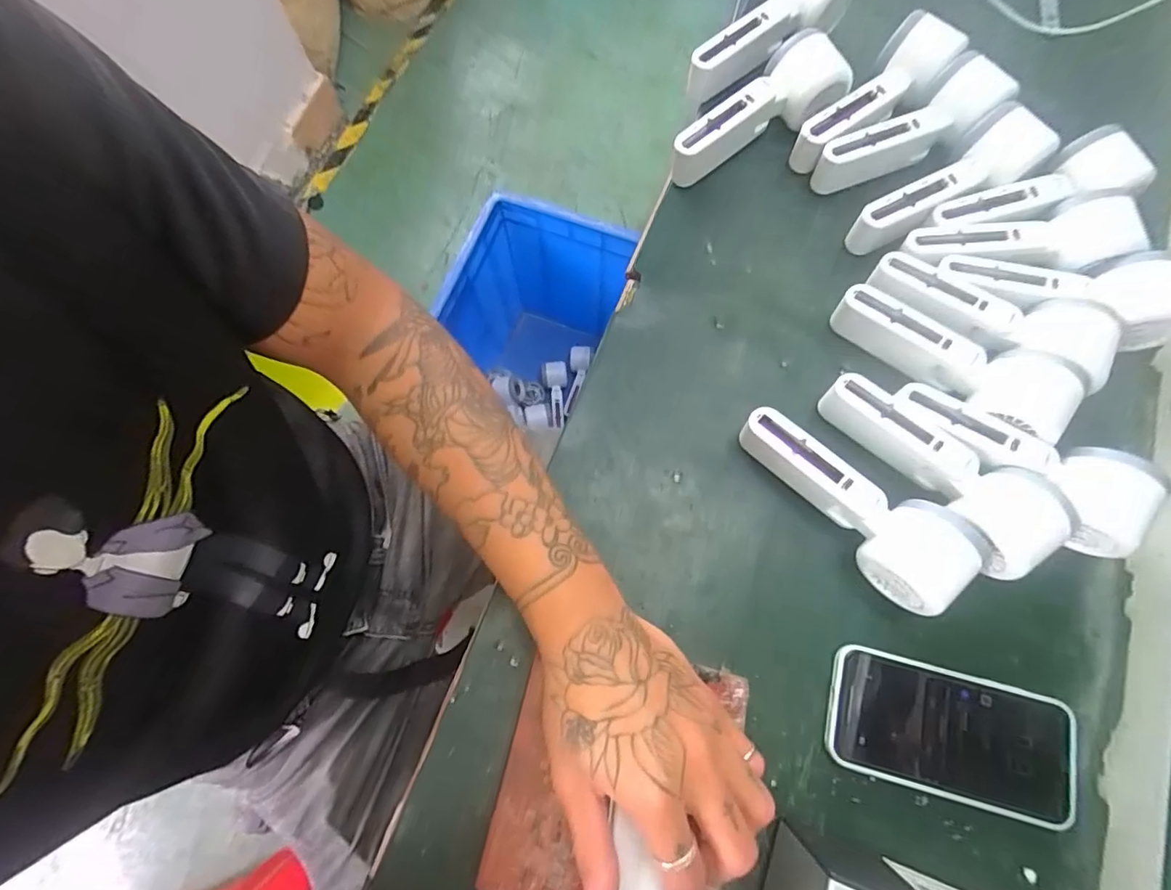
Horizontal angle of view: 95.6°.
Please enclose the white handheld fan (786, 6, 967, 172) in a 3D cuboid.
[{"bbox_3d":[0.246,-0.288,0.450,0.053,0.054,0.156,43,78,11],"label":"white handheld fan"}]

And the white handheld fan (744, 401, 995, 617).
[{"bbox_3d":[0.178,0.034,0.360,0.056,0.047,0.161,-44,78,-11],"label":"white handheld fan"}]

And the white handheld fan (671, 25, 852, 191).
[{"bbox_3d":[0.148,-0.270,0.448,0.072,0.059,0.154,41,78,11],"label":"white handheld fan"}]

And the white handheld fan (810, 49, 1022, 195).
[{"bbox_3d":[0.270,-0.253,0.441,0.152,0.052,0.057,-33,77,-9],"label":"white handheld fan"}]

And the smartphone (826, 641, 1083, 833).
[{"bbox_3d":[0.231,0.182,0.335,0.146,0.008,0.074,14,75,4],"label":"smartphone"}]

